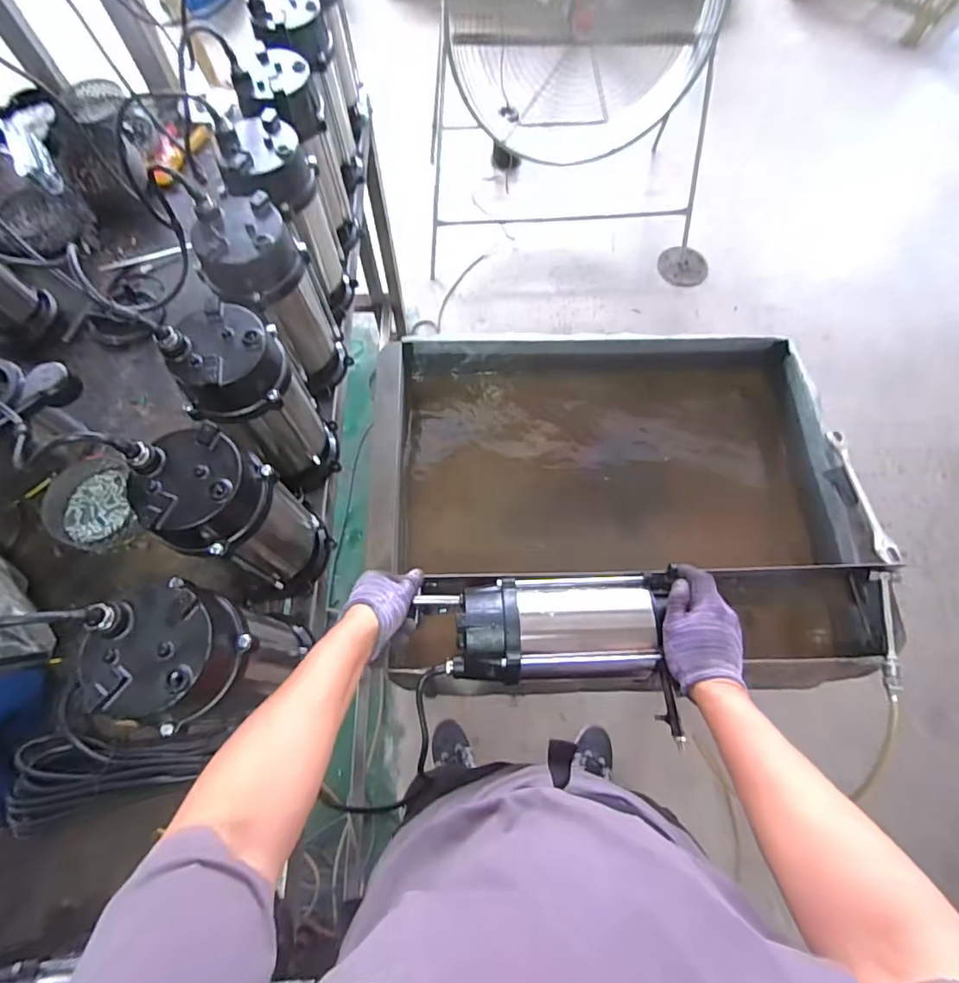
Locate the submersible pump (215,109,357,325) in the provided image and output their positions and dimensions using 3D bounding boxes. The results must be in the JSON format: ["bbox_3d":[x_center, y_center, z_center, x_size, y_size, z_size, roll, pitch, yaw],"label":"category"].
[{"bbox_3d":[-0.292,-0.405,0.803,0.110,0.285,0.124,10,70,3],"label":"submersible pump"}]

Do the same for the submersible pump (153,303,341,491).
[{"bbox_3d":[-0.283,-0.107,0.684,0.130,0.281,0.114,-36,74,-13],"label":"submersible pump"}]

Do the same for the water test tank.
[{"bbox_3d":[0.214,0.017,0.886,0.759,0.279,0.602,-3,69,-2],"label":"water test tank"}]

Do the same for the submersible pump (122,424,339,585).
[{"bbox_3d":[-0.284,0.040,0.626,0.128,0.282,0.115,-40,75,-14],"label":"submersible pump"}]

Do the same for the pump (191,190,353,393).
[{"bbox_3d":[-0.285,-0.261,0.746,0.135,0.277,0.123,34,73,11],"label":"pump"}]

